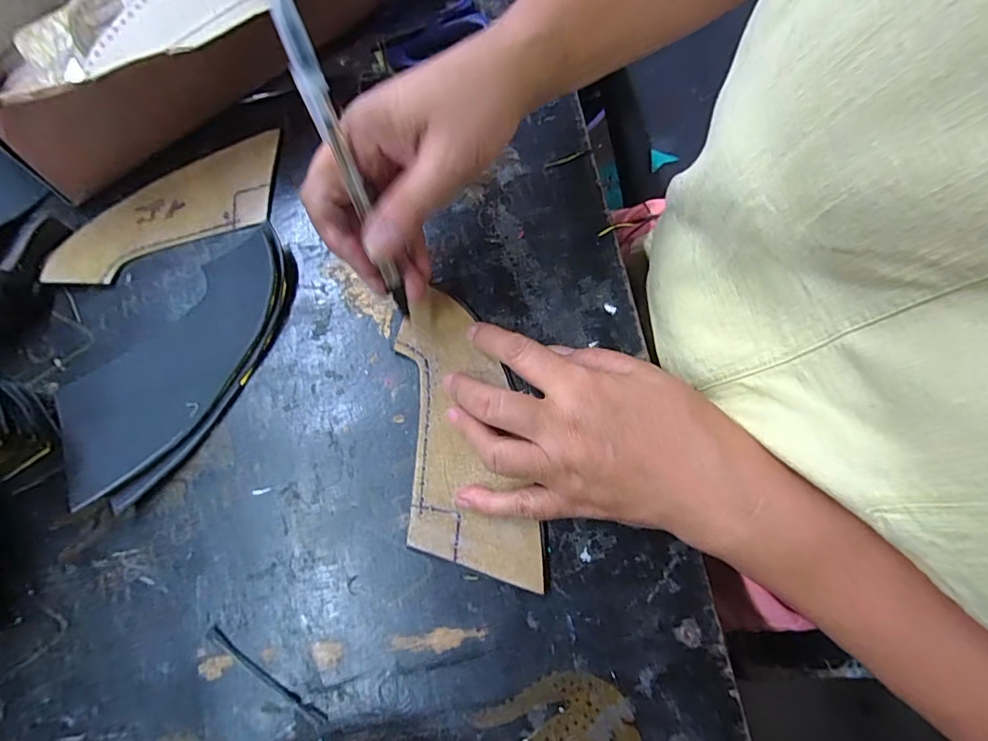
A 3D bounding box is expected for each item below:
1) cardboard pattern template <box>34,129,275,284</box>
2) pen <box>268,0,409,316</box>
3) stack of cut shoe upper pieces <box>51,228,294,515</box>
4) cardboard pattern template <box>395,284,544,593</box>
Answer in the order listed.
[{"bbox_3d":[-0.224,-0.114,0.343,0.162,0.008,0.070,-24,72,-6],"label":"cardboard pattern template"},{"bbox_3d":[-0.067,-0.091,0.230,0.011,0.153,0.005,-20,40,-4],"label":"pen"},{"bbox_3d":[-0.184,-0.009,0.299,0.083,0.019,0.173,39,78,12],"label":"stack of cut shoe upper pieces"},{"bbox_3d":[-0.022,0.036,0.283,0.065,0.004,0.170,-12,73,-2],"label":"cardboard pattern template"}]

